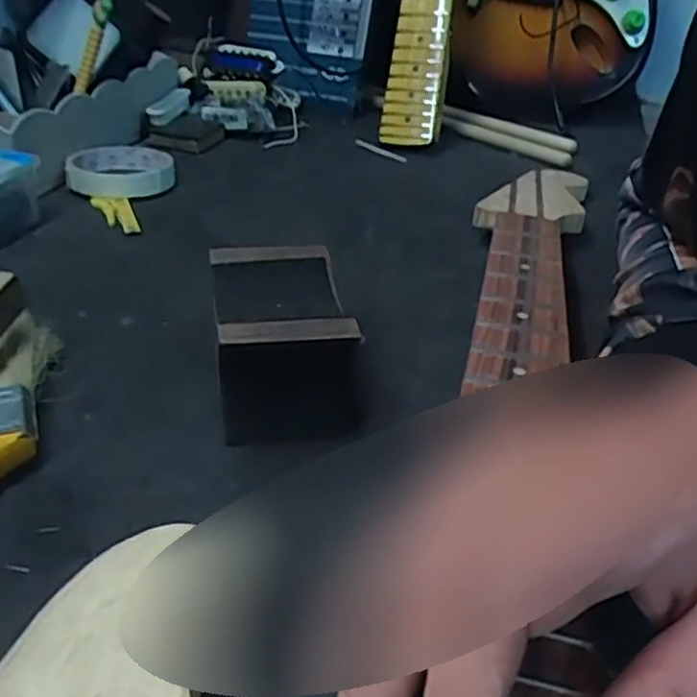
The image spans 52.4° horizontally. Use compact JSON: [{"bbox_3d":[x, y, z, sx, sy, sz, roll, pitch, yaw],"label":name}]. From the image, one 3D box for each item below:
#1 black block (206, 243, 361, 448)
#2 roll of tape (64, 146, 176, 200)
[{"bbox_3d":[-0.032,-0.005,0.357,0.066,0.062,0.100,-3,34,-11],"label":"black block"},{"bbox_3d":[-0.188,-0.145,0.585,0.084,0.023,0.087,-7,34,-14],"label":"roll of tape"}]

